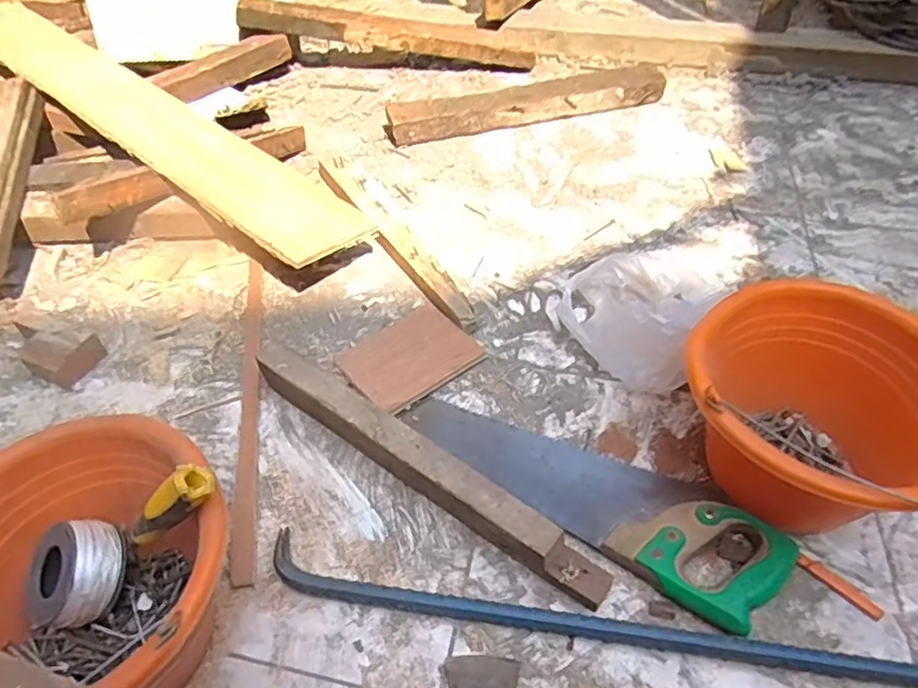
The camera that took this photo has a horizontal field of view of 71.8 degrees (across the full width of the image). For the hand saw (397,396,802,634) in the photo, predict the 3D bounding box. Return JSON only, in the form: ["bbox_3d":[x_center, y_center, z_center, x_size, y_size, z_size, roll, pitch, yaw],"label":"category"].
[{"bbox_3d":[0.129,0.143,0.674,0.408,0.043,0.128,26,53,22],"label":"hand saw"}]

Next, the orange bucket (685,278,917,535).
[{"bbox_3d":[0.339,0.084,0.632,0.223,0.181,0.240,-2,47,2],"label":"orange bucket"}]

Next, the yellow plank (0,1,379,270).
[{"bbox_3d":[-0.540,-0.392,1.036,0.999,0.027,0.160,34,47,22],"label":"yellow plank"}]

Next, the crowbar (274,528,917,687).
[{"bbox_3d":[0.203,0.258,0.555,0.782,0.037,0.043,7,48,11],"label":"crowbar"}]

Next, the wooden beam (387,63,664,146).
[{"bbox_3d":[0.144,-0.471,1.237,0.569,0.077,0.042,-14,48,-11],"label":"wooden beam"}]

